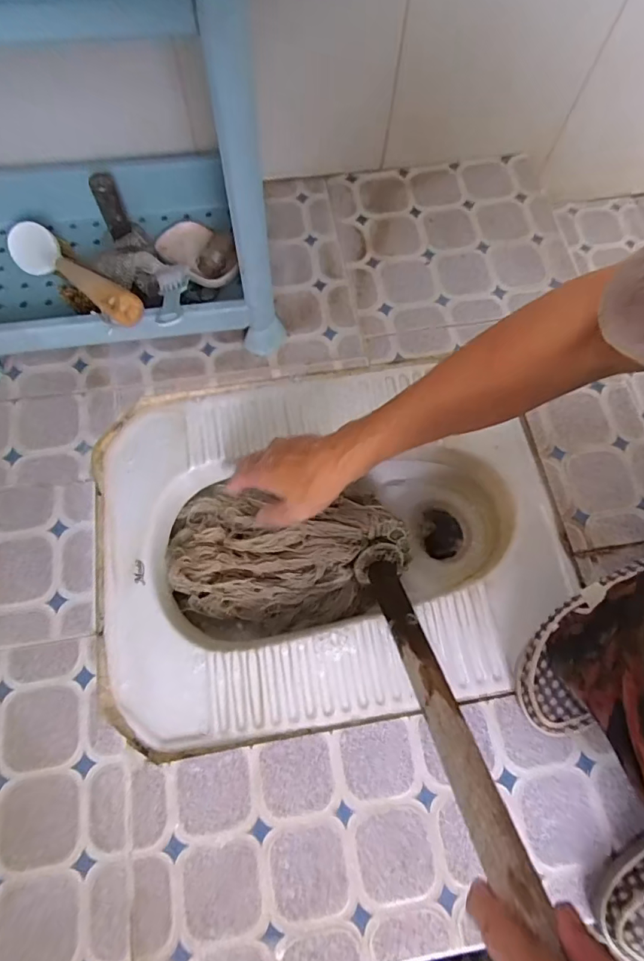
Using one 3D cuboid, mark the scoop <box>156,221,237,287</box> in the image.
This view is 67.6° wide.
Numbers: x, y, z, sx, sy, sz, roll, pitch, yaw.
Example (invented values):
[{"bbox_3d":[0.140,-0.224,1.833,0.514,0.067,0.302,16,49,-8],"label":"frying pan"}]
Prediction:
[{"bbox_3d":[-0.156,-0.291,0.615,0.114,0.040,0.071,39,74,26],"label":"scoop"}]

